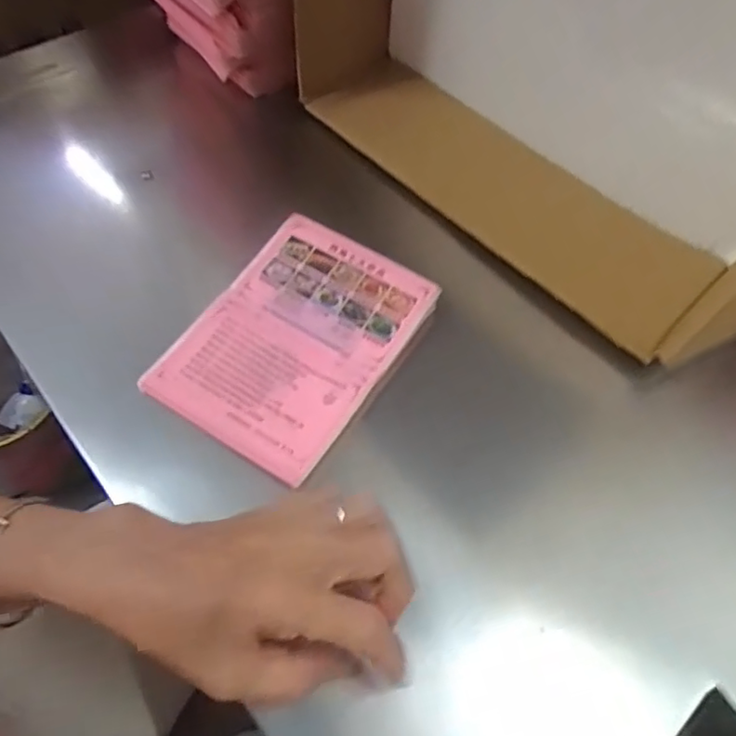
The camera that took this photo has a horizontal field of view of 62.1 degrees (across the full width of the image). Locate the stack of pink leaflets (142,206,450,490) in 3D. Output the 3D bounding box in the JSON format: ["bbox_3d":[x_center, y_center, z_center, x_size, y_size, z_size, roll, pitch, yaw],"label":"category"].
[{"bbox_3d":[-0.047,-0.020,0.402,0.121,0.016,0.166,31,64,14],"label":"stack of pink leaflets"}]

